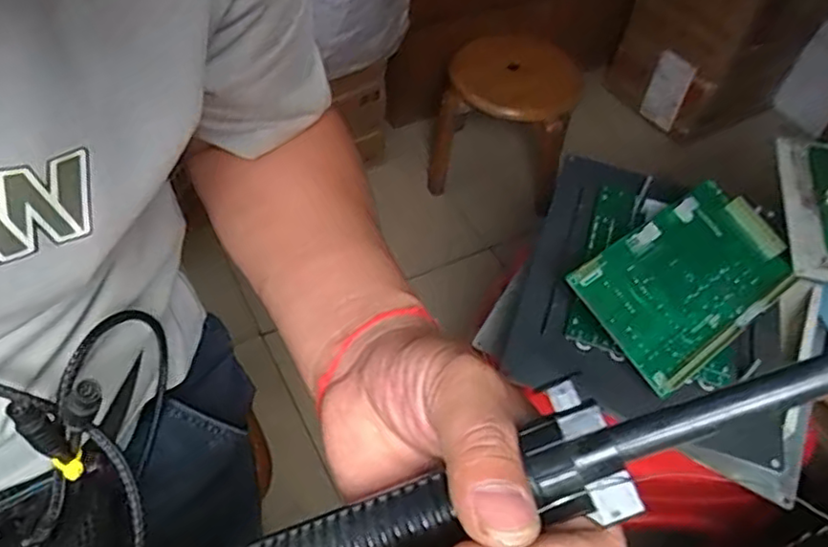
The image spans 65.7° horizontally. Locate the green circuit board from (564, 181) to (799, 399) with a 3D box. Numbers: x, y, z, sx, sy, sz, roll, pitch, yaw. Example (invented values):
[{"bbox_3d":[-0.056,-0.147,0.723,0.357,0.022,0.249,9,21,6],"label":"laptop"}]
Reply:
[{"bbox_3d":[0.236,0.003,0.548,0.201,0.014,0.118,-32,79,-19],"label":"green circuit board"}]

